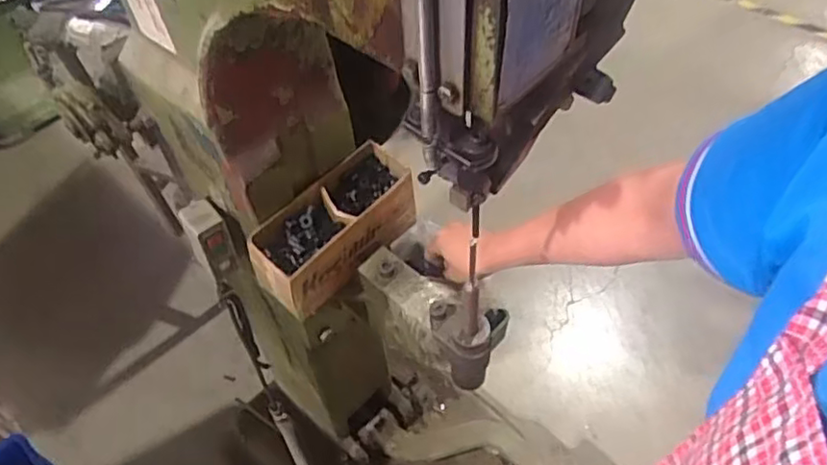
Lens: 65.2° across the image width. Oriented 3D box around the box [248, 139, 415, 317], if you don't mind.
[{"bbox_3d":[-0.085,-0.006,0.768,0.099,0.079,0.217,36,62,27],"label":"box"}]

